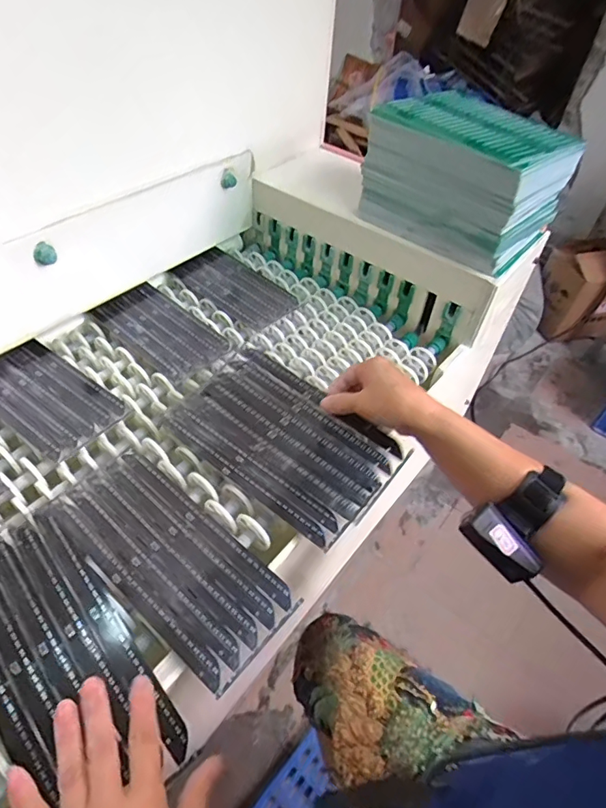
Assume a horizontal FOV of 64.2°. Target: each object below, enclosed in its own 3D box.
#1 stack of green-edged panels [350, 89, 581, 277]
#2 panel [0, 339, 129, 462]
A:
[{"bbox_3d":[0.194,-0.286,0.618,0.128,0.138,0.217,-31,56,-30],"label":"stack of green-edged panels"},{"bbox_3d":[-0.292,-0.011,0.545,0.179,0.009,0.096,30,51,23],"label":"panel"}]

